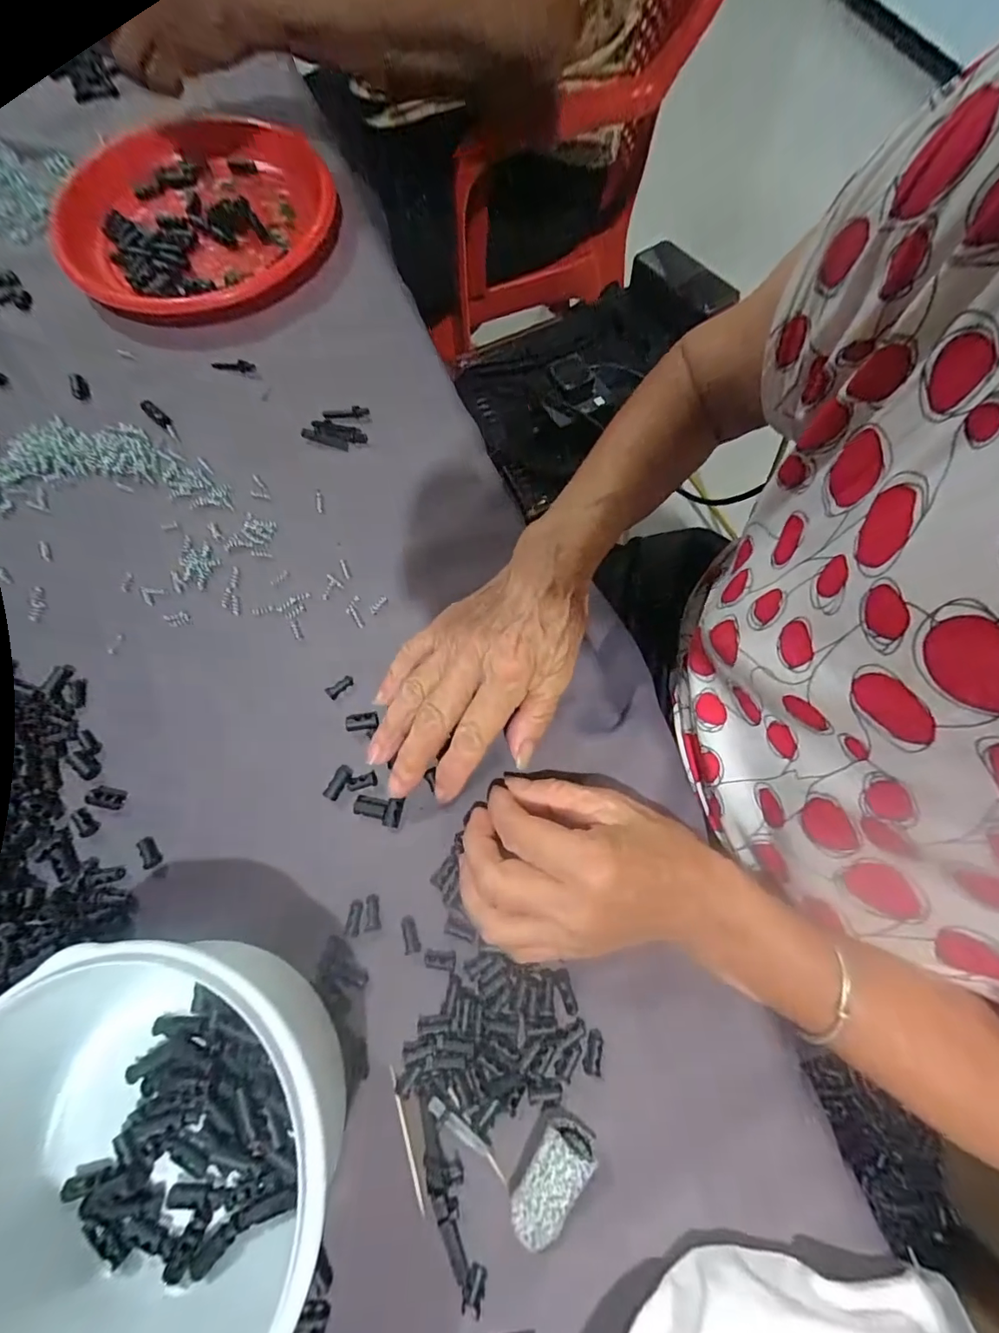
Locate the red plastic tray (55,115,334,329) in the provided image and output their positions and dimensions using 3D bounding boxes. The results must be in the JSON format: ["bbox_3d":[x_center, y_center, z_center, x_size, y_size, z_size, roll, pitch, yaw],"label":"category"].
[{"bbox_3d":[-0.243,-0.369,0.413,0.207,0.039,0.207,-8,72,-4],"label":"red plastic tray"}]

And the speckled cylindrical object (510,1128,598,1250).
[{"bbox_3d":[0.023,0.239,0.230,0.024,0.015,0.045,33,74,9],"label":"speckled cylindrical object"}]

